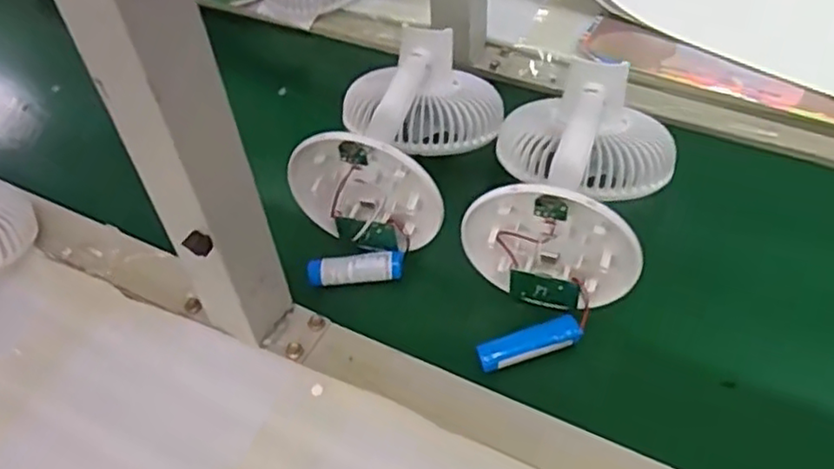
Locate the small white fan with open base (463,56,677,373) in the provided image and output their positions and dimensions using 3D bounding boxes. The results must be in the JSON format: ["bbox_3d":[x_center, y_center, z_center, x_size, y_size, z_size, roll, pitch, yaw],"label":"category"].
[{"bbox_3d":[0.099,-0.023,0.457,0.126,0.089,0.210,13,51,16],"label":"small white fan with open base"}]

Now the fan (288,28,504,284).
[{"bbox_3d":[-0.012,-0.067,0.502,0.119,0.097,0.191,9,50,12],"label":"fan"}]

